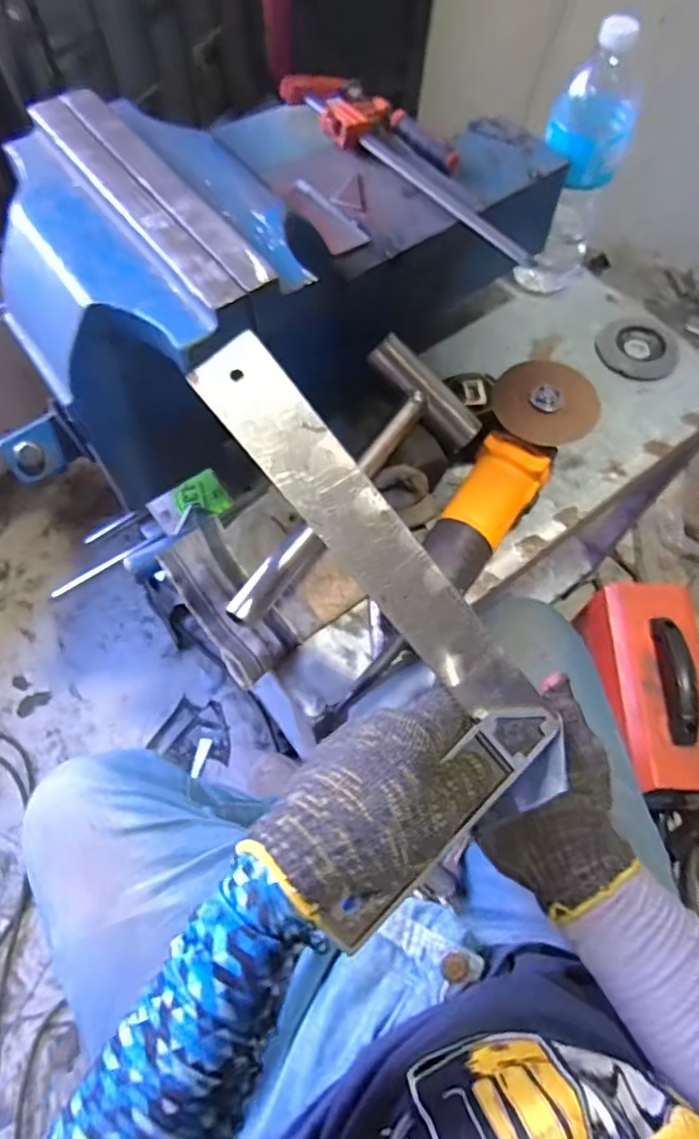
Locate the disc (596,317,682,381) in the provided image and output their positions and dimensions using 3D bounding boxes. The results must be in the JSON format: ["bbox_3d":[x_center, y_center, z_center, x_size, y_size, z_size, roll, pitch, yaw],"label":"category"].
[{"bbox_3d":[0.334,-0.257,0.702,0.092,0.015,0.094,0,65,-1],"label":"disc"}]

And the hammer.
[{"bbox_3d":[-0.015,-0.086,0.523,0.115,0.052,0.294,42,71,17],"label":"hammer"}]

